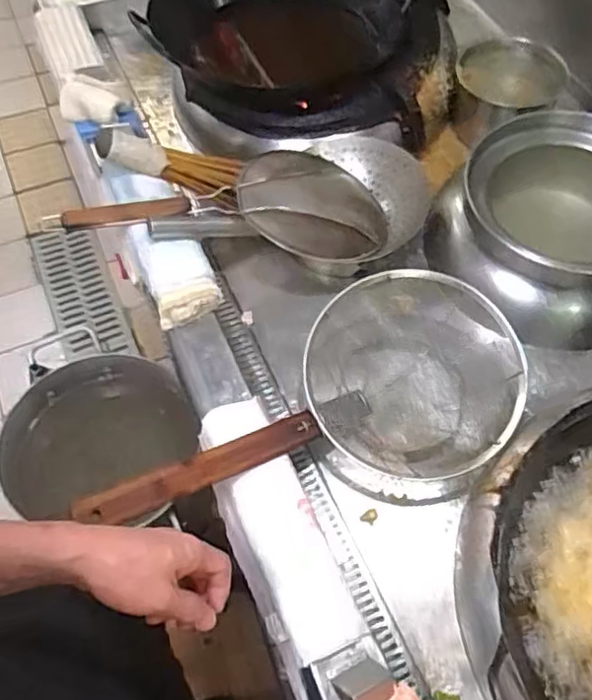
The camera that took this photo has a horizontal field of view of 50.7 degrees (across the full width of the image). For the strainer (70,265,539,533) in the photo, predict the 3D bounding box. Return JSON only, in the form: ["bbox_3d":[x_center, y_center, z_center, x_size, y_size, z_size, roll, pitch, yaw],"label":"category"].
[{"bbox_3d":[0.048,0.079,0.815,0.609,0.159,0.285,-20,61,-27],"label":"strainer"}]

